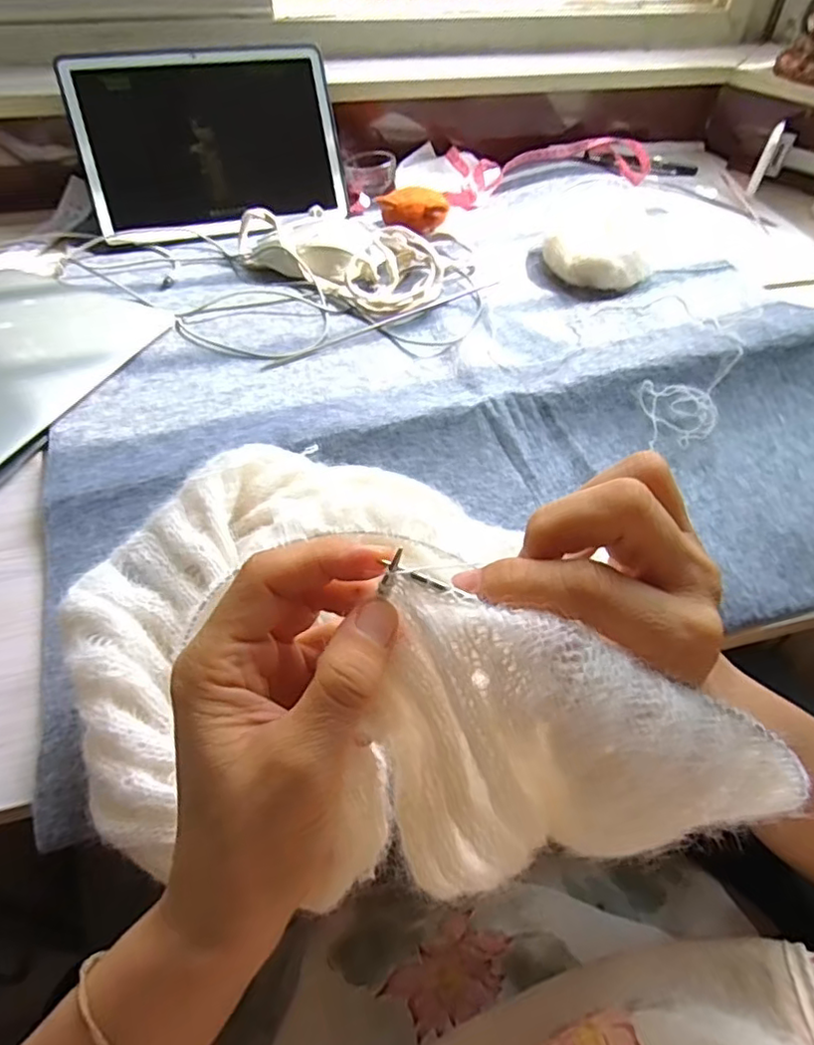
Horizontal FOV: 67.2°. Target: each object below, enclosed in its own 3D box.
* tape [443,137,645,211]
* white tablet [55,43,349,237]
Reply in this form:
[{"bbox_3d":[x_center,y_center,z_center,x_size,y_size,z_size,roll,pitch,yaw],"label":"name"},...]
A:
[{"bbox_3d":[0.156,-0.403,0.693,0.264,0.028,0.092,-13,53,-12],"label":"tape"},{"bbox_3d":[-0.186,-0.366,0.587,0.239,0.151,0.014,-12,17,-13],"label":"white tablet"}]

